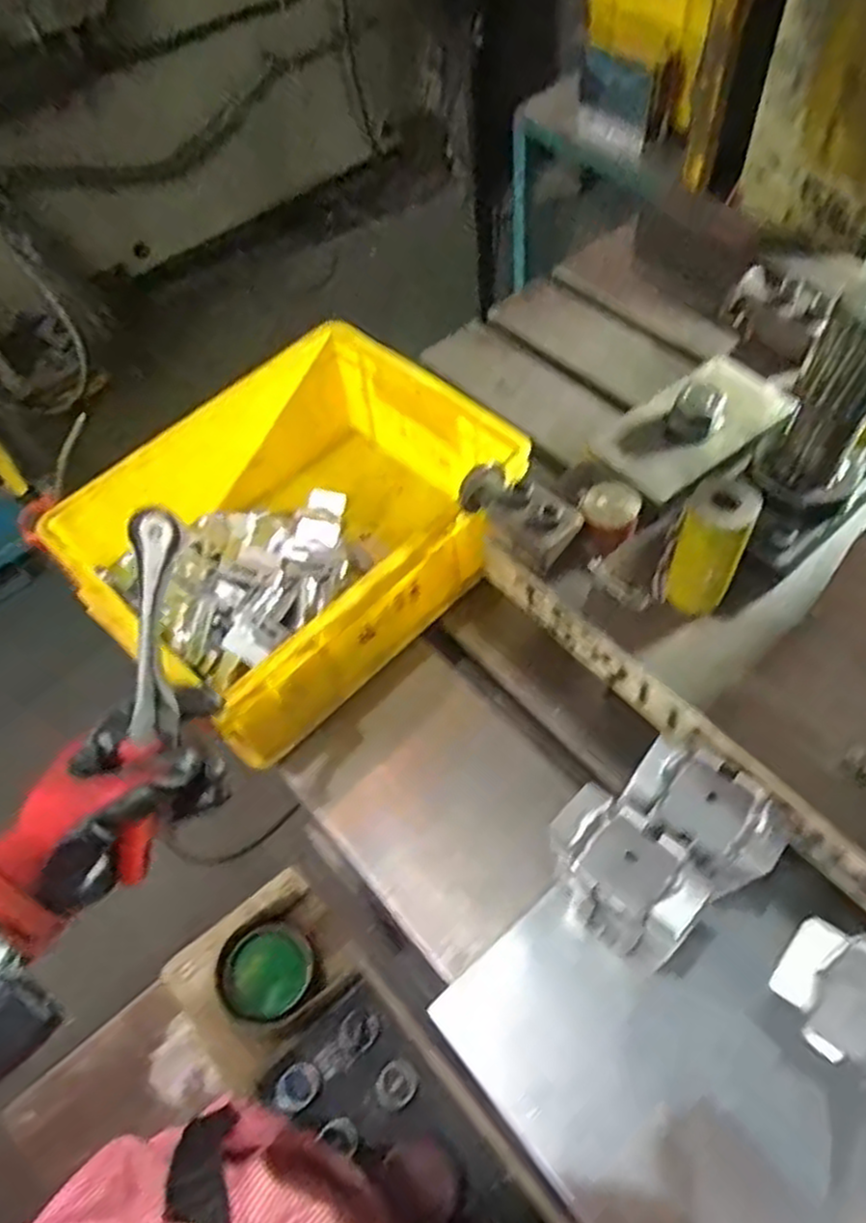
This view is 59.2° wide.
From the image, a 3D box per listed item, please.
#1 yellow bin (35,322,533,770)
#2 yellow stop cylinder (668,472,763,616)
[{"bbox_3d":[-0.117,-0.071,0.675,0.258,0.141,0.329,38,67,25],"label":"yellow bin"},{"bbox_3d":[0.177,-0.040,0.488,0.039,0.097,0.035,19,61,16],"label":"yellow stop cylinder"}]

